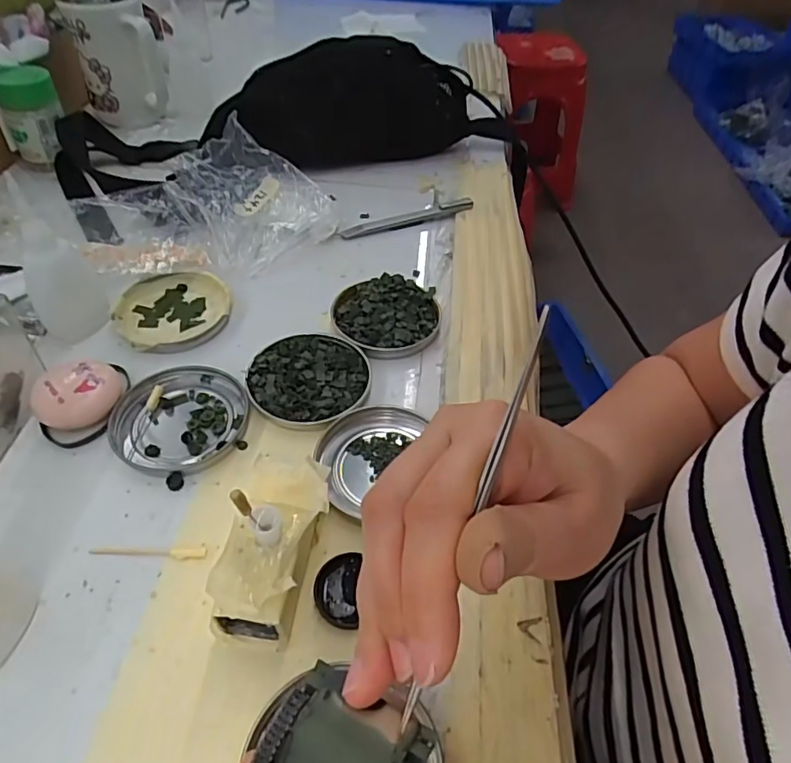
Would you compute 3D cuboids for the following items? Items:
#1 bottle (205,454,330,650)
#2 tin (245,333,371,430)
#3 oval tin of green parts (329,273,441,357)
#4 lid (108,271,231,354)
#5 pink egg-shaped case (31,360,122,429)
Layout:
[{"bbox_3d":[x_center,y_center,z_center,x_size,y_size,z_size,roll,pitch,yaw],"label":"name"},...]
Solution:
[{"bbox_3d":[-0.058,0.073,0.262,0.039,0.061,0.085,9,48,4],"label":"bottle"},{"bbox_3d":[-0.056,-0.003,0.361,0.074,0.013,0.077,16,49,10],"label":"tin"},{"bbox_3d":[-0.006,-0.050,0.406,0.078,0.013,0.076,-1,48,-5],"label":"oval tin of green parts"},{"bbox_3d":[-0.161,-0.050,0.402,0.078,0.015,0.073,2,48,-2],"label":"lid"},{"bbox_3d":[-0.192,0.008,0.336,0.047,0.023,0.037,-23,53,-23],"label":"pink egg-shaped case"}]

